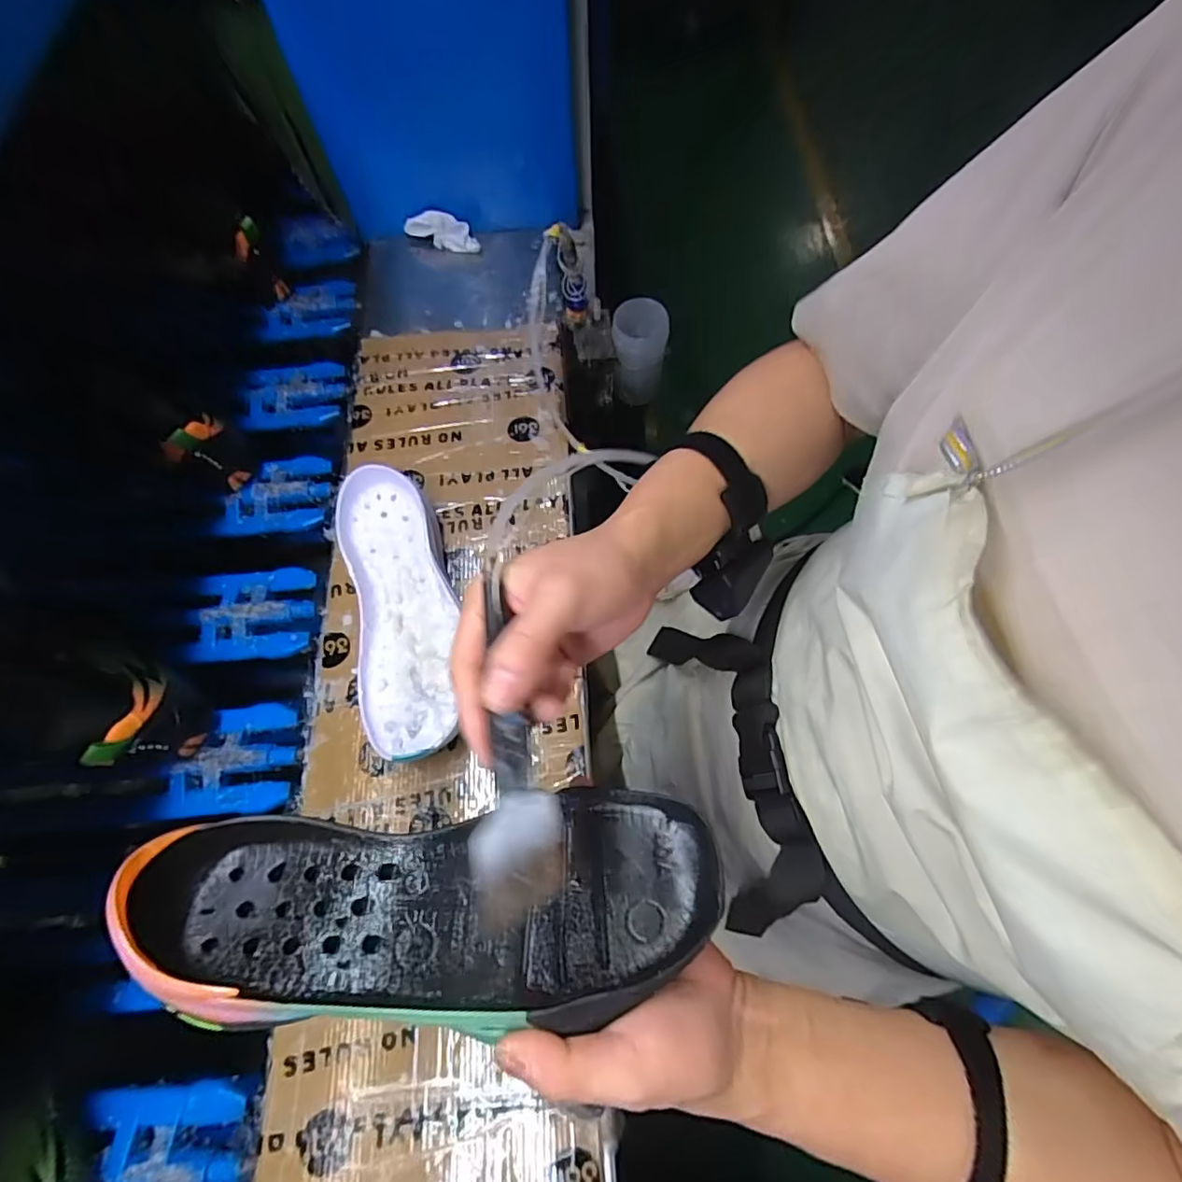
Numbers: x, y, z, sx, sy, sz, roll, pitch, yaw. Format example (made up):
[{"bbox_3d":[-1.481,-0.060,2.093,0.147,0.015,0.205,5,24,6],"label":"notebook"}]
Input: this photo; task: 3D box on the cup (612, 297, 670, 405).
[{"bbox_3d":[0.067,-0.328,0.774,0.070,0.123,0.072,0,68,1],"label":"cup"}]

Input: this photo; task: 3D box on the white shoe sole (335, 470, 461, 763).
[{"bbox_3d":[-0.161,0.016,0.491,0.093,0.054,0.261,-15,68,-5],"label":"white shoe sole"}]

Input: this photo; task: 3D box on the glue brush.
[{"bbox_3d":[-0.035,0.060,0.249,0.036,0.012,0.153,-4,74,-1],"label":"glue brush"}]

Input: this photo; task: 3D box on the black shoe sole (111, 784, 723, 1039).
[{"bbox_3d":[-0.073,0.152,0.274,0.271,0.044,0.094,-1,68,-5],"label":"black shoe sole"}]

